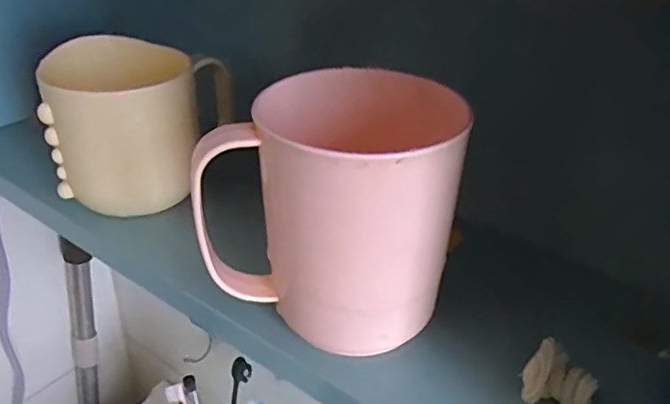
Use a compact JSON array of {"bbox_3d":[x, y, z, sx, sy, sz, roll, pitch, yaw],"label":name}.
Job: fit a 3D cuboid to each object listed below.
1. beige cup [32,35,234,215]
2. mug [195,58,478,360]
[{"bbox_3d":[-0.107,-0.046,0.322,0.093,0.069,0.078,-1,32,-5],"label":"beige cup"},{"bbox_3d":[0.001,0.002,0.237,0.093,0.097,0.077,13,34,16],"label":"mug"}]

